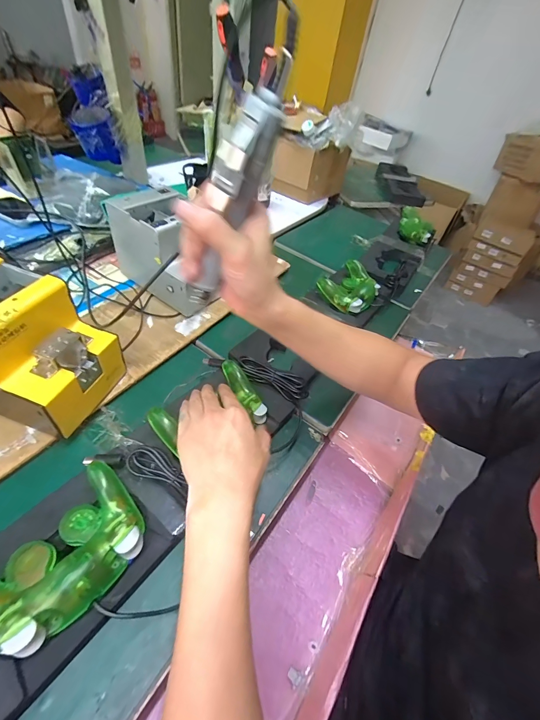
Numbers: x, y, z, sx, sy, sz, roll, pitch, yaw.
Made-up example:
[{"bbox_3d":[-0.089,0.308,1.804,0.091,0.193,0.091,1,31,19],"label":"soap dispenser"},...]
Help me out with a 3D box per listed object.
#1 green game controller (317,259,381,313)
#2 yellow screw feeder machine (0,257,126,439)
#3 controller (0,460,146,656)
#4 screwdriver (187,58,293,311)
[{"bbox_3d":[0.170,-0.148,0.643,0.094,0.056,0.132,33,50,24],"label":"green game controller"},{"bbox_3d":[-0.306,-0.018,0.381,0.192,0.149,0.129,20,48,5],"label":"yellow screw feeder machine"},{"bbox_3d":[-0.187,0.173,0.278,0.102,0.046,0.135,36,51,26],"label":"controller"},{"bbox_3d":[-0.028,-0.140,0.251,0.037,0.164,0.038,14,42,-20],"label":"screwdriver"}]

